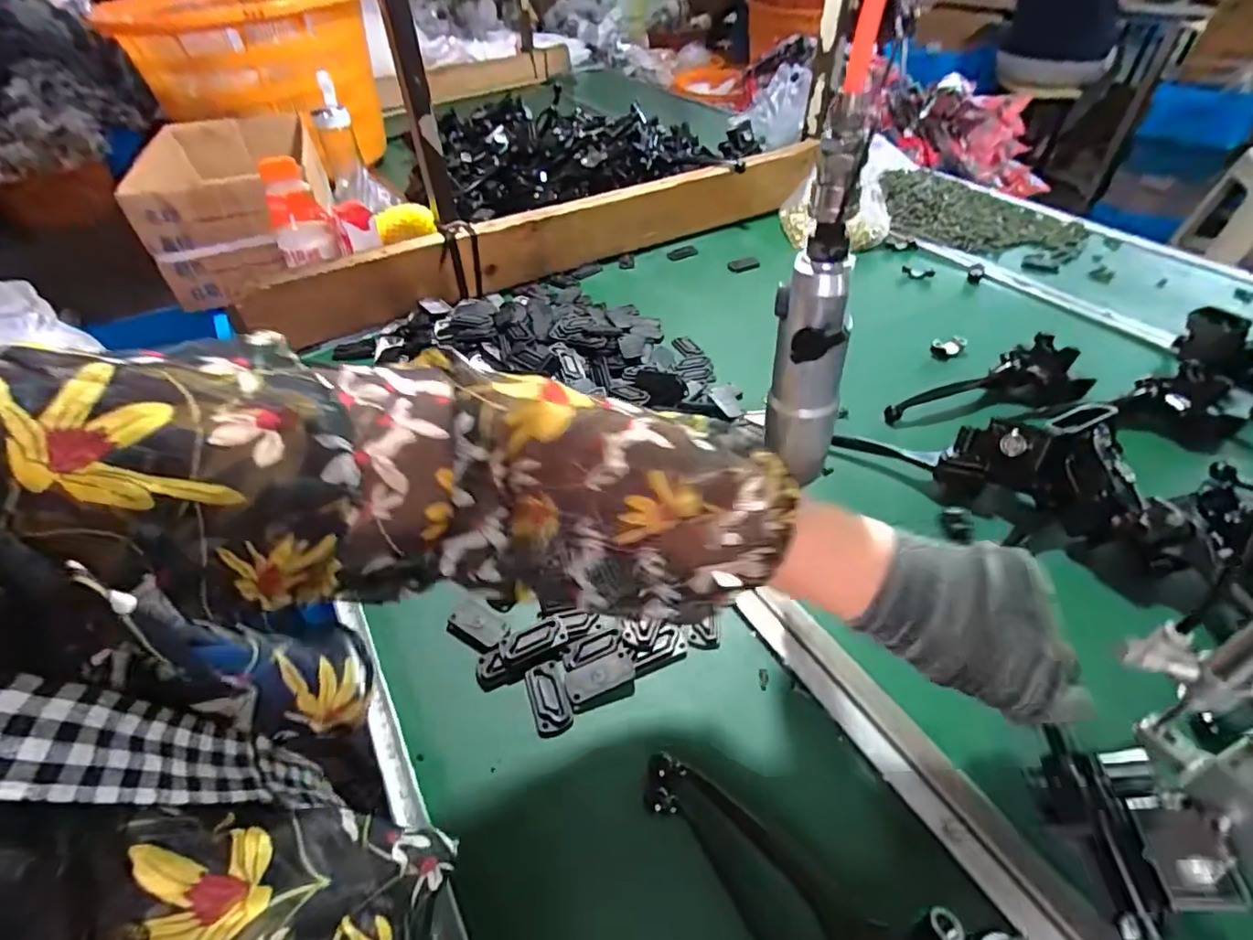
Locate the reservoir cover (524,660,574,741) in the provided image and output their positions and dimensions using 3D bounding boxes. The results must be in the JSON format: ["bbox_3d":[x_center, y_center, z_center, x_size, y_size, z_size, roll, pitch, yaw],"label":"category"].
[{"bbox_3d":[-0.053,0.157,0.391,0.026,0.006,0.049,-14,48,-12],"label":"reservoir cover"}]

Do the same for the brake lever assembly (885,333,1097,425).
[{"bbox_3d":[0.363,-0.077,0.572,0.190,0.053,0.073,-16,48,-13],"label":"brake lever assembly"}]

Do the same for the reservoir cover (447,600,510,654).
[{"bbox_3d":[-0.111,0.117,0.429,0.048,0.004,0.028,23,51,22],"label":"reservoir cover"}]

